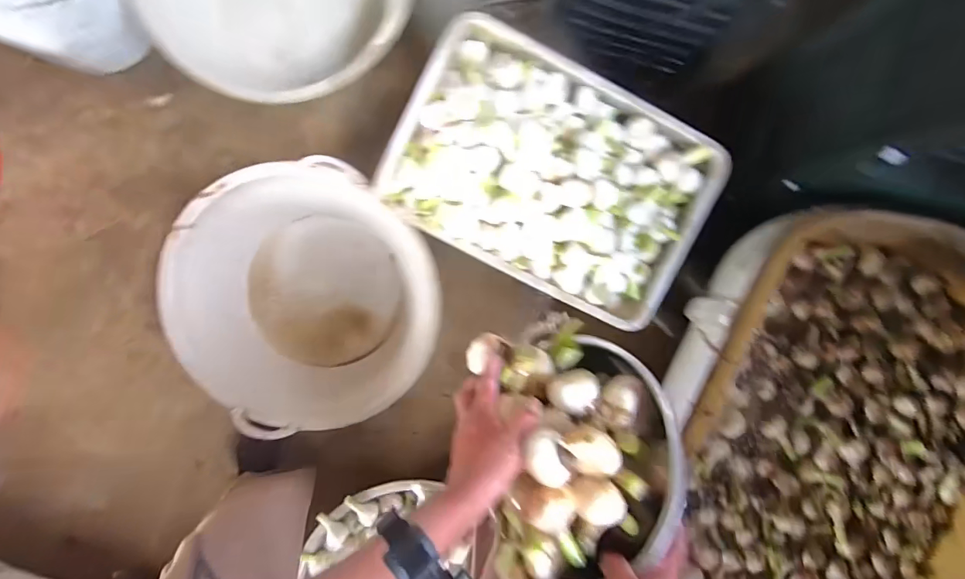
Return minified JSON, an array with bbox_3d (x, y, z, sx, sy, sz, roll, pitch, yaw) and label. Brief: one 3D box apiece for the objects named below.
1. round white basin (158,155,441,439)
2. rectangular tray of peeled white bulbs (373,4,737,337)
[{"bbox_3d":[-0.360,0.024,0.950,0.481,0.199,0.518,0,94,-5],"label":"round white basin"},{"bbox_3d":[0.123,-0.193,0.769,0.534,0.094,0.363,26,92,-6],"label":"rectangular tray of peeled white bulbs"}]

